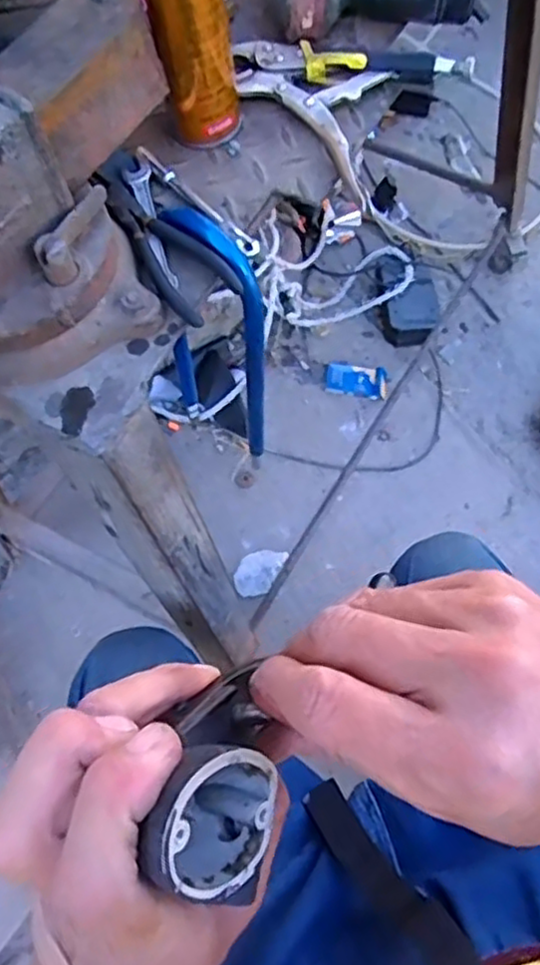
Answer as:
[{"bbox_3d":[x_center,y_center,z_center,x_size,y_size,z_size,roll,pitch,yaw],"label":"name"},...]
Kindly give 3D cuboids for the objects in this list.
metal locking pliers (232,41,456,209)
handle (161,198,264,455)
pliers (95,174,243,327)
[{"bbox_3d":[0.037,-0.317,0.559,0.169,0.032,0.133,32,69,14],"label":"metal locking pliers"},{"bbox_3d":[-0.051,-0.126,0.647,0.117,0.300,0.022,37,70,16],"label":"handle"},{"bbox_3d":[-0.079,-0.179,0.516,0.053,0.021,0.140,-34,69,-15],"label":"pliers"}]

